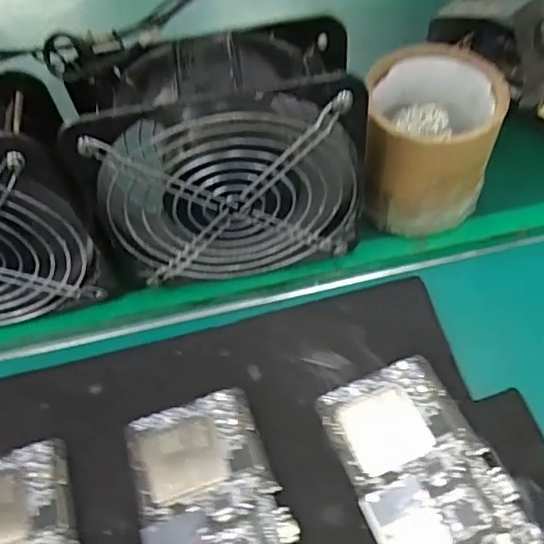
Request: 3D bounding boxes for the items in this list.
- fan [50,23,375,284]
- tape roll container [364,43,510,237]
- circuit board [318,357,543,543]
[{"bbox_3d":[-0.025,-0.055,0.337,0.147,0.156,0.059,-9,57,-1],"label":"fan"},{"bbox_3d":[0.102,-0.080,0.377,0.077,0.097,0.088,4,57,8],"label":"tape roll container"},{"bbox_3d":[0.088,0.119,0.299,0.074,0.007,0.152,-22,58,-9],"label":"circuit board"}]

